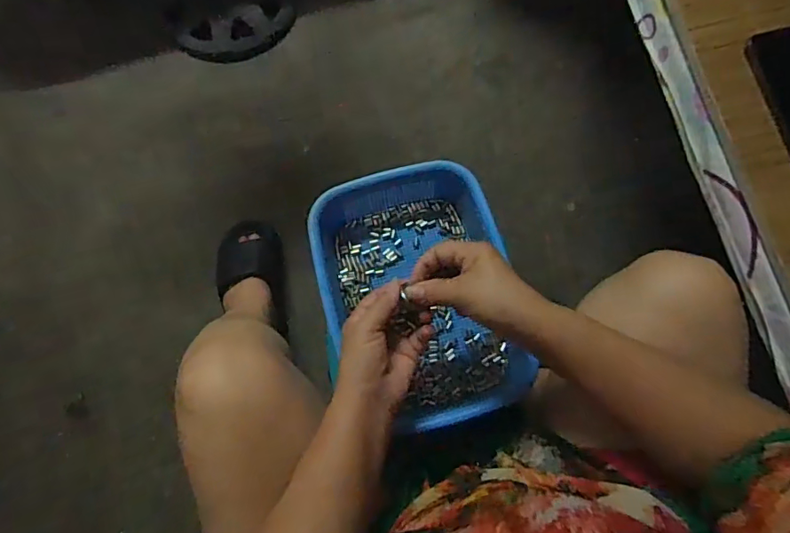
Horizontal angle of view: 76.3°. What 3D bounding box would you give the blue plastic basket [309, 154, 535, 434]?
[{"bbox_3d":[0.023,0.028,0.594,0.206,0.067,0.288,-15,76,-4],"label":"blue plastic basket"}]

